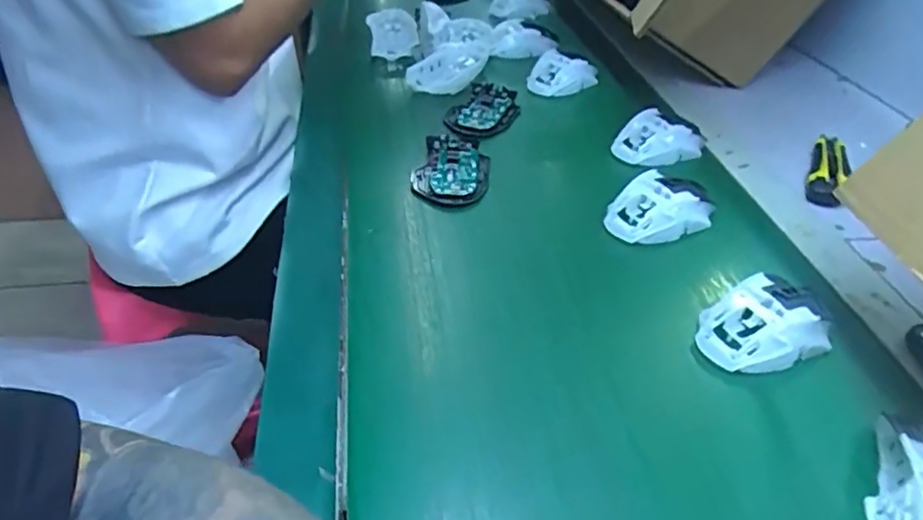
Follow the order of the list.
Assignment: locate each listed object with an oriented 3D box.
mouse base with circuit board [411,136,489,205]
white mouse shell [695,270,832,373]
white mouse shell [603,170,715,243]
[{"bbox_3d":[-0.011,-0.090,0.617,0.074,0.028,0.107,10,37,9],"label":"mouse base with circuit board"},{"bbox_3d":[0.228,0.046,0.454,0.108,0.039,0.062,-15,42,-17],"label":"white mouse shell"},{"bbox_3d":[0.182,-0.049,0.559,0.096,0.031,0.061,-23,45,-25],"label":"white mouse shell"}]

